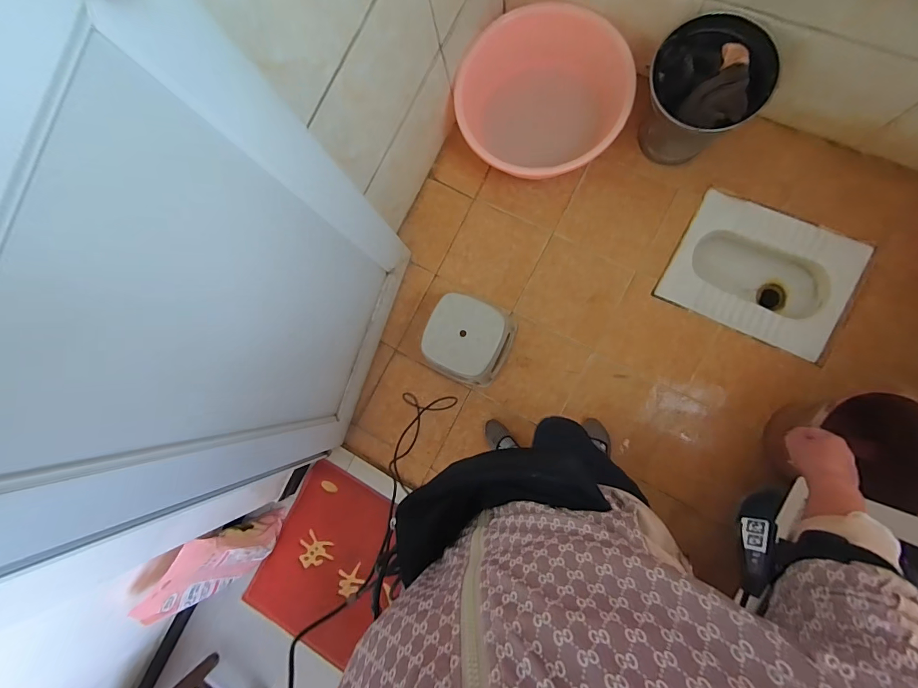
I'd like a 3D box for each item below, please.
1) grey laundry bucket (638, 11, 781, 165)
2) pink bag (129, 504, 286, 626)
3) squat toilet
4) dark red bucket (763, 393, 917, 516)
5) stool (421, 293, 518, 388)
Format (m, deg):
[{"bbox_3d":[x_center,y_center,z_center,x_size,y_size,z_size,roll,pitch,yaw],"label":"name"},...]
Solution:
[{"bbox_3d":[0.687,-0.706,1.116,0.284,0.300,0.268,-1,86,9],"label":"grey laundry bucket"},{"bbox_3d":[-0.707,0.642,1.149,0.245,0.373,0.133,-39,81,4],"label":"pink bag"},{"bbox_3d":[0.952,-0.214,1.278,0.504,0.181,0.372,25,90,10],"label":"squat toilet"},{"bbox_3d":[0.999,0.257,1.008,0.231,0.262,0.257,-3,86,9],"label":"dark red bucket"},{"bbox_3d":[0.021,-0.013,1.231,0.272,0.248,0.252,19,89,10],"label":"stool"}]

